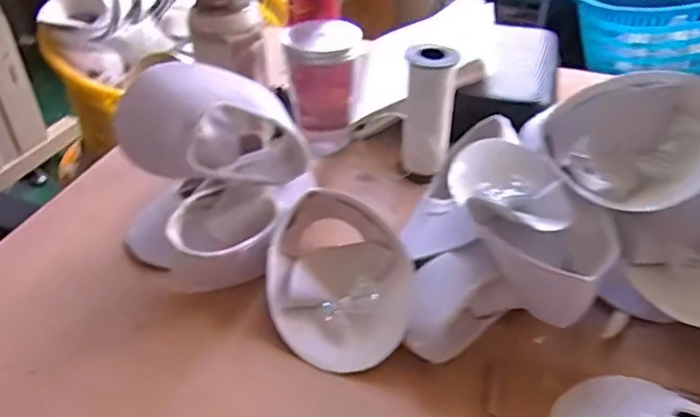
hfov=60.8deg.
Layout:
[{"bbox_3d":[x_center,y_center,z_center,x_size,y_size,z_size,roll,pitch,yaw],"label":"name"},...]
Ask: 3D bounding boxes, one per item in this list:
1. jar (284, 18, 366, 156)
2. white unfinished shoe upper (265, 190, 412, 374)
[{"bbox_3d":[-0.027,-0.136,0.683,0.078,0.138,0.065,-7,39,-7],"label":"jar"},{"bbox_3d":[-0.010,0.055,0.513,0.119,0.055,0.169,-4,39,-4],"label":"white unfinished shoe upper"}]

